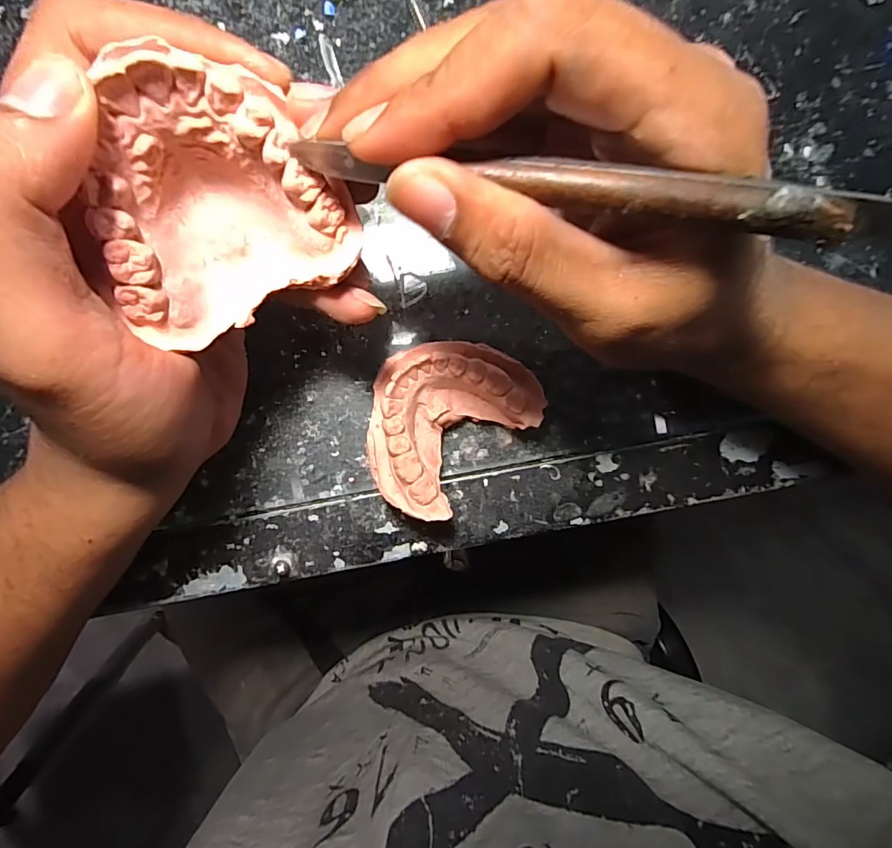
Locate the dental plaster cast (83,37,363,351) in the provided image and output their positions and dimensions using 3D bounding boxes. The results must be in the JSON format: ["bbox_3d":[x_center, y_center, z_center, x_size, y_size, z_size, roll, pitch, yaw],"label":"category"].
[{"bbox_3d":[-0.062,-0.060,0.128,0.063,0.062,0.032,-22,51,1],"label":"dental plaster cast"}]

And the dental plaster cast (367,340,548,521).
[{"bbox_3d":[-0.002,-0.003,0.207,0.058,0.031,0.076,45,88,-3],"label":"dental plaster cast"}]

